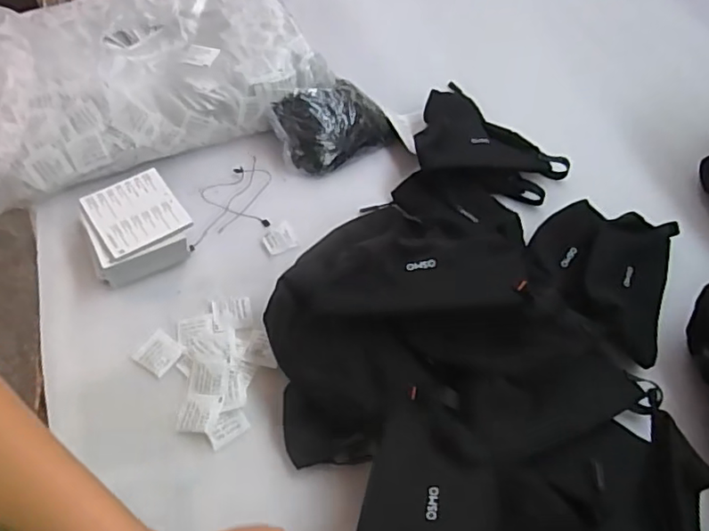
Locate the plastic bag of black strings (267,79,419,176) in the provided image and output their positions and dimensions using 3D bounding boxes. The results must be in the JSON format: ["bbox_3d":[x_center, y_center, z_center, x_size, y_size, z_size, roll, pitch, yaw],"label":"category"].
[{"bbox_3d":[-0.023,-0.187,0.765,0.159,0.067,0.098,-21,59,-18],"label":"plastic bag of black strings"}]

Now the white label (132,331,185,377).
[{"bbox_3d":[-0.199,0.090,0.589,0.038,0.004,0.039,32,58,18],"label":"white label"}]

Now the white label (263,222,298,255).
[{"bbox_3d":[-0.090,-0.033,0.684,0.037,0.006,0.038,-20,58,-18],"label":"white label"}]

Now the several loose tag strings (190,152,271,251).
[{"bbox_3d":[-0.149,-0.081,0.717,0.086,0.009,0.151,1,54,-4],"label":"several loose tag strings"}]

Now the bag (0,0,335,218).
[{"bbox_3d":[-0.304,-0.276,0.789,0.444,0.098,0.343,-20,58,-18],"label":"bag"}]

